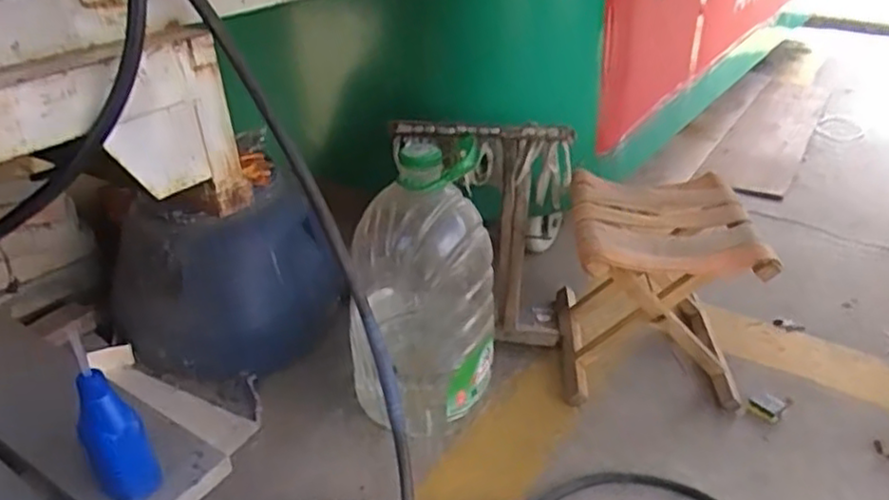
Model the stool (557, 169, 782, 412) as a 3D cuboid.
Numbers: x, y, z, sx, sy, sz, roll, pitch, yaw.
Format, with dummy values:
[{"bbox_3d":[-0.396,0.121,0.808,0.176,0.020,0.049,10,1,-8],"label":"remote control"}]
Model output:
[{"bbox_3d":[0.347,0.055,1.178,0.280,0.273,0.295,1,32,2],"label":"stool"}]

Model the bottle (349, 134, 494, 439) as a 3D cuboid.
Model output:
[{"bbox_3d":[-0.036,0.057,1.033,0.209,0.420,0.189,-2,32,-3],"label":"bottle"}]

